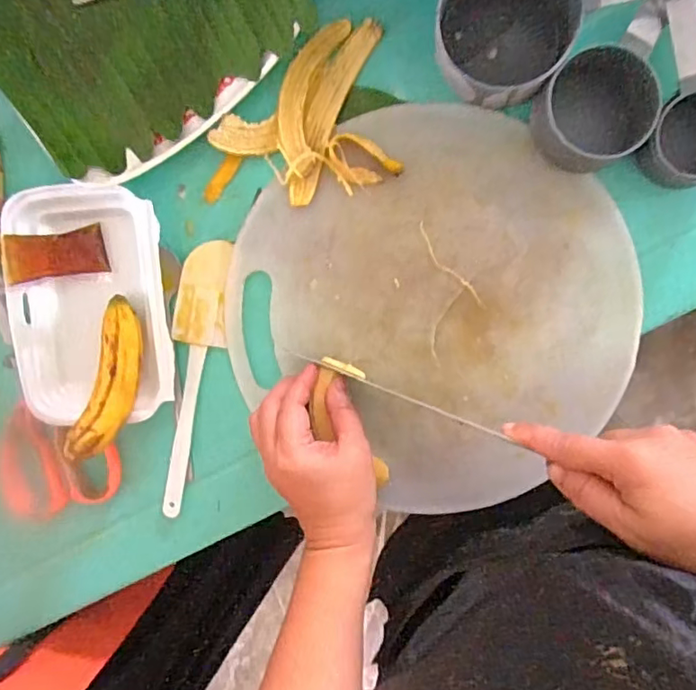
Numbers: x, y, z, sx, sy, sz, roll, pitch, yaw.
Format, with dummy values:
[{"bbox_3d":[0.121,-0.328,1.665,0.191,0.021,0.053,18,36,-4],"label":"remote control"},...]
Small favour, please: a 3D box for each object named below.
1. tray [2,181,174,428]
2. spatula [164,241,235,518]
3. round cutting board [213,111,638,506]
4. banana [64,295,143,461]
[{"bbox_3d":[-0.203,-0.031,0.435,0.123,0.023,0.181,-2,95,7],"label":"tray"},{"bbox_3d":[-0.124,0.031,0.446,0.040,0.007,0.226,7,96,6],"label":"spatula"},{"bbox_3d":[0.062,-0.031,0.410,0.290,0.008,0.273,1,95,7],"label":"round cutting board"},{"bbox_3d":[-0.180,0.025,0.423,0.032,0.028,0.123,9,79,6],"label":"banana"}]

